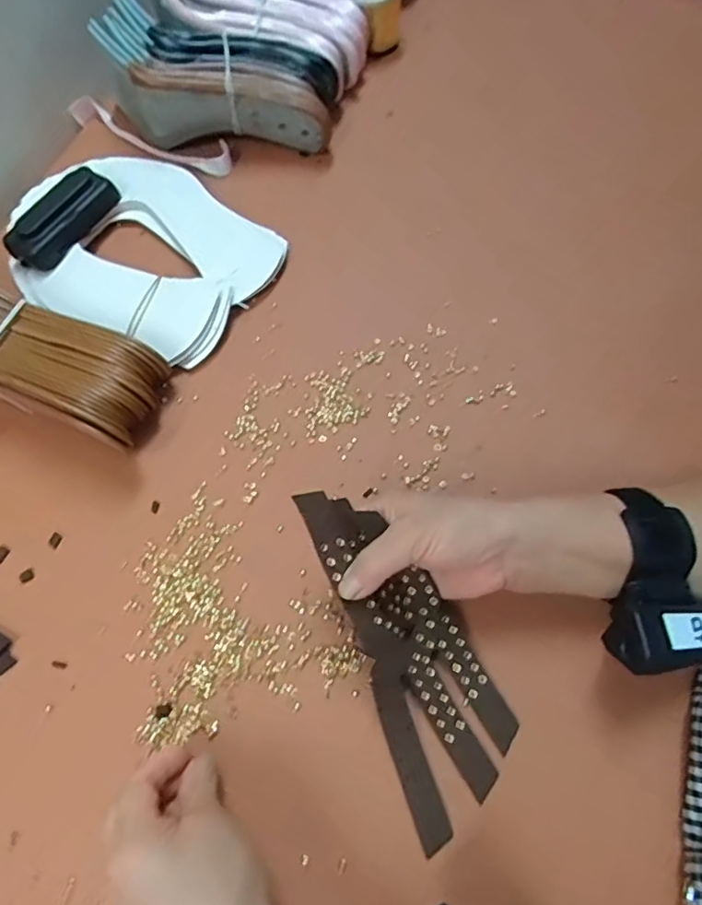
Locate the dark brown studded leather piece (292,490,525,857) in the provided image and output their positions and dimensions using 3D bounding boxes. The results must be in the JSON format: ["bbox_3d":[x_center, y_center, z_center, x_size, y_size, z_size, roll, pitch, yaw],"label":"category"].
[{"bbox_3d":[0.031,0.114,0.345,0.079,0.031,0.205,-28,93,-9],"label":"dark brown studded leather piece"}]

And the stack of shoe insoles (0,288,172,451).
[{"bbox_3d":[-0.264,-0.079,0.444,0.232,0.084,0.082,20,70,13],"label":"stack of shoe insoles"}]

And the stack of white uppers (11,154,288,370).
[{"bbox_3d":[-0.199,-0.190,0.518,0.261,0.026,0.173,24,71,14],"label":"stack of white uppers"}]

